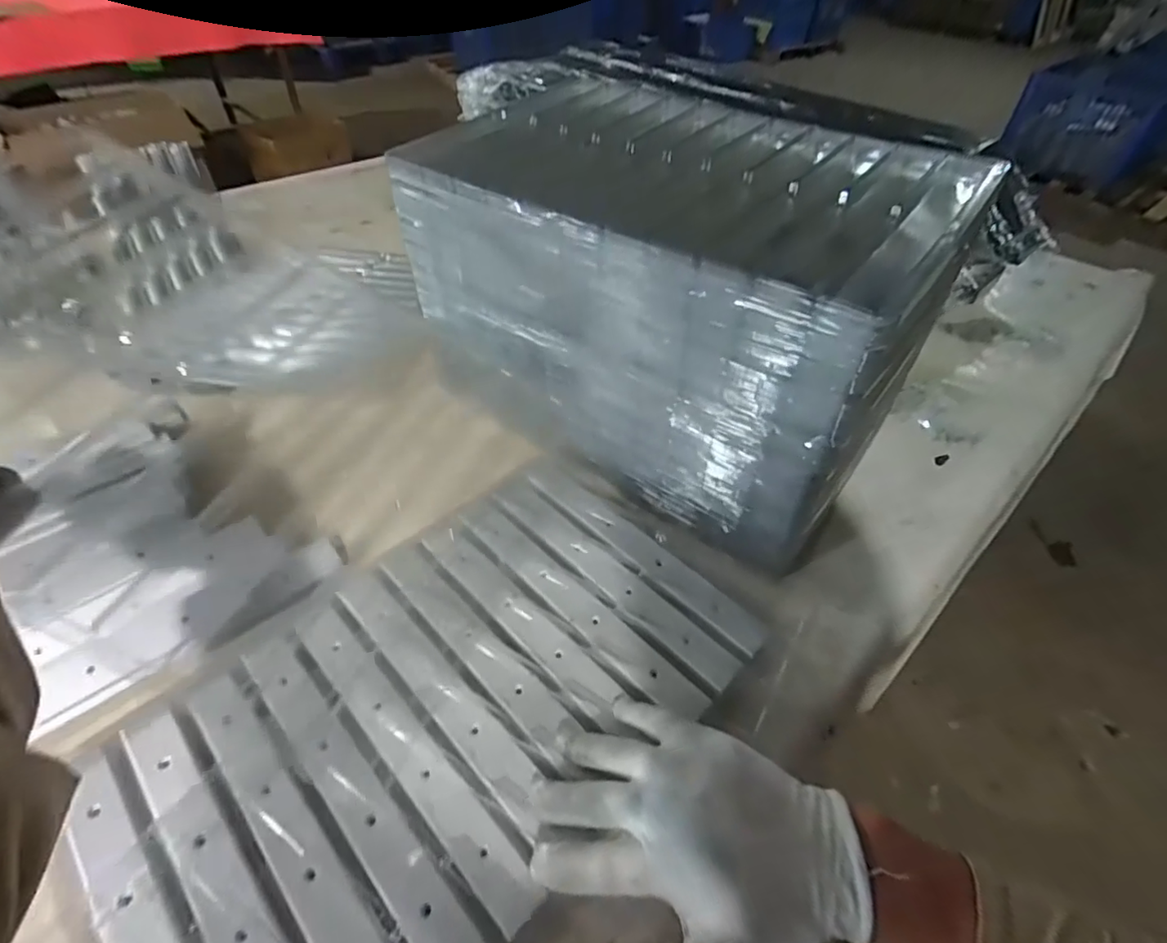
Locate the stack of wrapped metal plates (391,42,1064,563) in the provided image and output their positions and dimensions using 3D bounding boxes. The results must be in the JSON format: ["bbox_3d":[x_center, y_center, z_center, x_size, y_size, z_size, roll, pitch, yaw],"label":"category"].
[{"bbox_3d":[0.091,-0.166,0.546,0.440,0.288,0.261,29,52,23],"label":"stack of wrapped metal plates"}]

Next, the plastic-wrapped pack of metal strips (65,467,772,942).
[{"bbox_3d":[-0.091,0.157,0.394,0.415,0.021,0.261,-33,53,-31],"label":"plastic-wrapped pack of metal strips"}]

